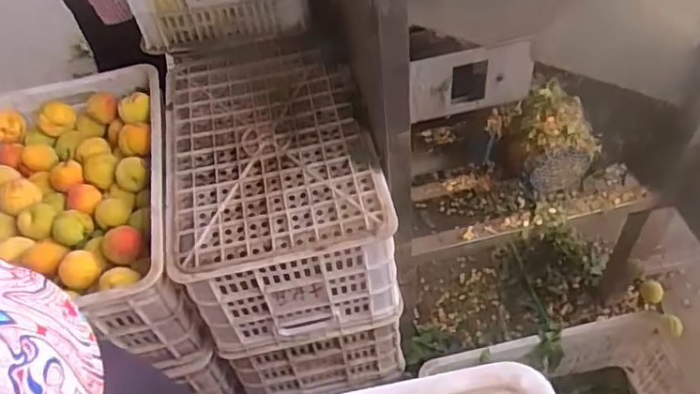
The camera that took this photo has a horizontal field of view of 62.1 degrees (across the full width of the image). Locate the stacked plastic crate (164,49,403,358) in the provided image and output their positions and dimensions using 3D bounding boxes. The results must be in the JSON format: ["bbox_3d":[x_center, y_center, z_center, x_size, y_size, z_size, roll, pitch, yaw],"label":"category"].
[{"bbox_3d":[-0.129,-0.024,1.065,0.330,0.249,0.472,-11,51,-3],"label":"stacked plastic crate"}]

